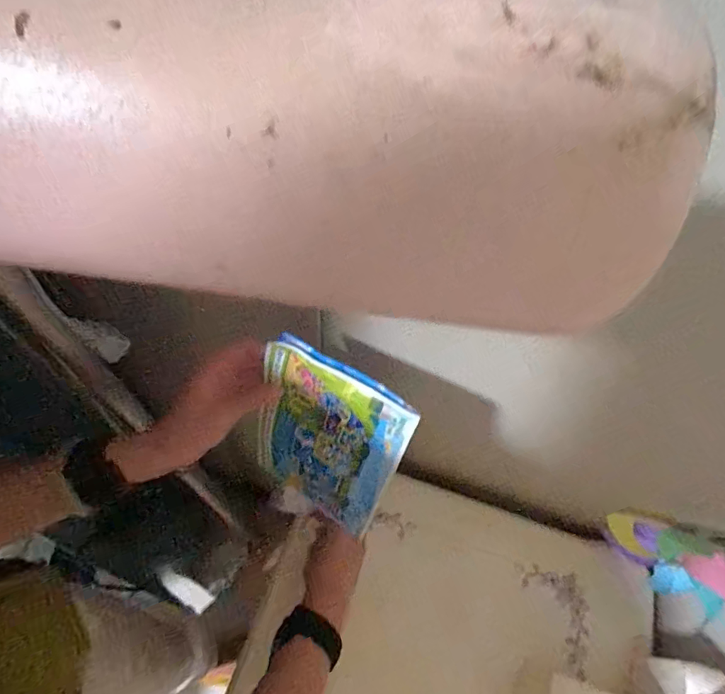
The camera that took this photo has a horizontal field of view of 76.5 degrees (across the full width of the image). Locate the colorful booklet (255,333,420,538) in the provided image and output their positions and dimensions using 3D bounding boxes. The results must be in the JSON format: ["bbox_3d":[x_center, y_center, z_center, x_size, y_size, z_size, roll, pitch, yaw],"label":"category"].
[{"bbox_3d":[-0.037,0.095,0.430,0.136,0.196,0.013,29,40,12],"label":"colorful booklet"}]

